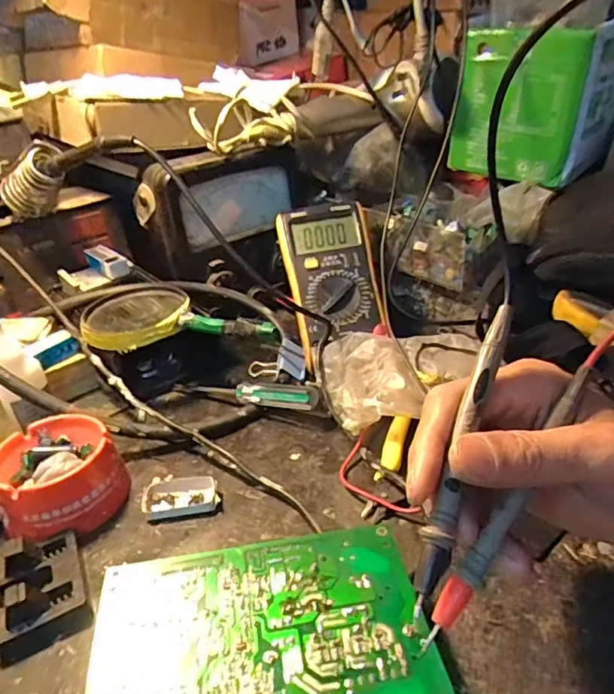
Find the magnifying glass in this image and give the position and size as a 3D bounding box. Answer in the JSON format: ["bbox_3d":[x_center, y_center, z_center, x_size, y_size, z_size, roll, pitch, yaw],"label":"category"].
[{"bbox_3d":[-0.112,-0.030,0.487,0.184,0.020,0.089,0,31,9],"label":"magnifying glass"}]

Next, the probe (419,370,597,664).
[{"bbox_3d":[0.086,0.063,0.226,0.010,0.006,0.138,24,71,40],"label":"probe"}]

